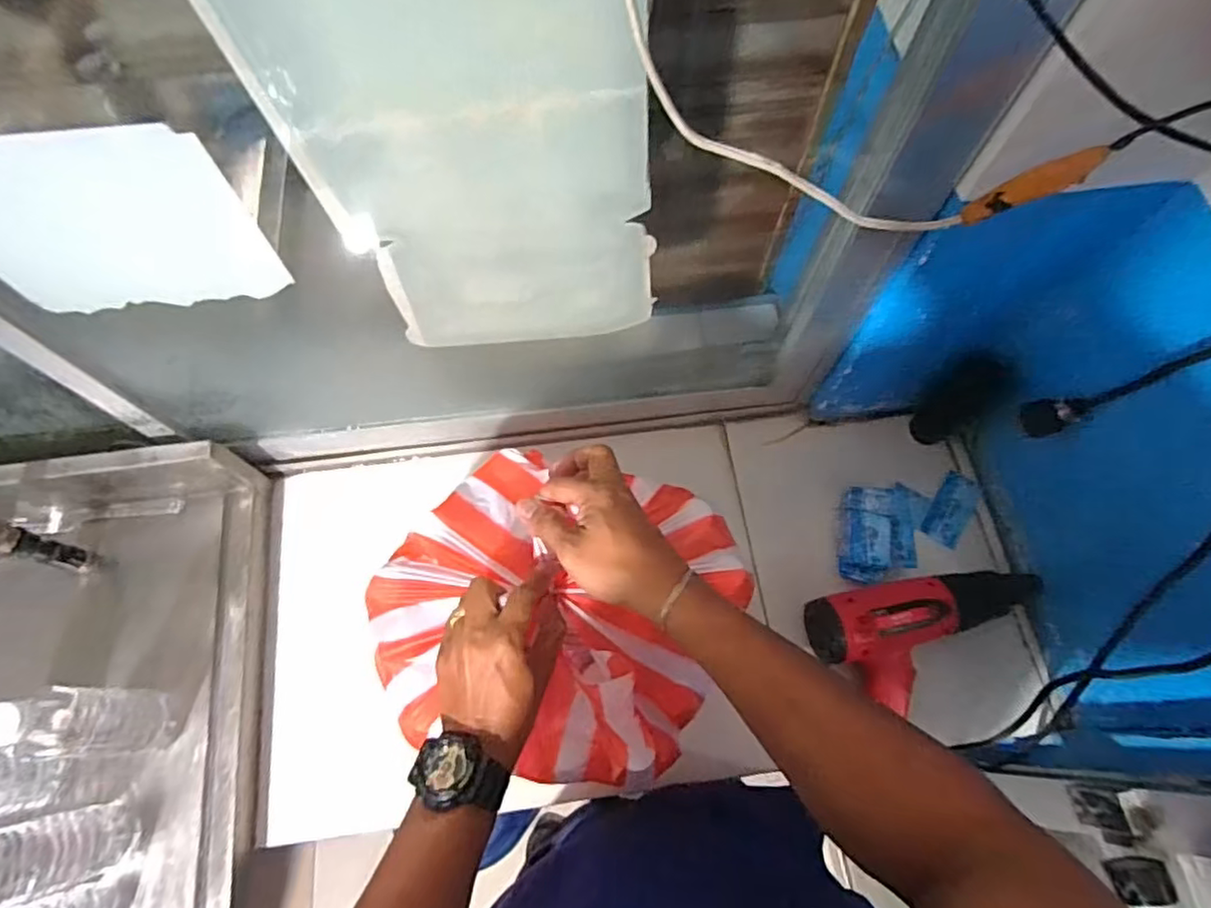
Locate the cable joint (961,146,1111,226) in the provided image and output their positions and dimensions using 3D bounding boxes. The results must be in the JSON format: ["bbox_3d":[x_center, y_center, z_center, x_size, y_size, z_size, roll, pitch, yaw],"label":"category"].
[{"bbox_3d":[0.290,-0.181,0.442,0.084,0.017,0.018,-21,63,33],"label":"cable joint"}]

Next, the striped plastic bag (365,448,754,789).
[{"bbox_3d":[-0.045,0.124,0.544,0.312,0.078,0.257,11,68,5],"label":"striped plastic bag"}]

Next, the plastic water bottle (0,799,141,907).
[{"bbox_3d":[-0.492,0.347,0.556,0.056,0.211,0.059,0,67,0],"label":"plastic water bottle"}]

